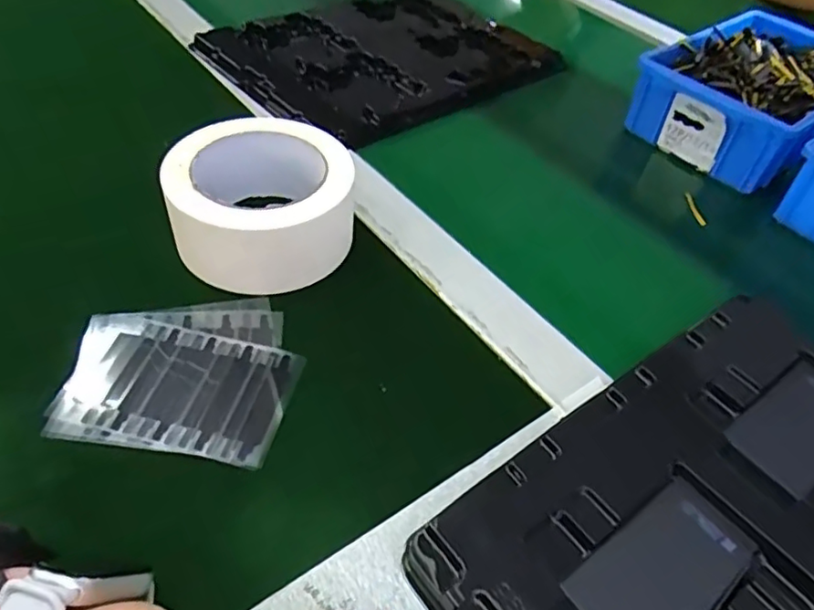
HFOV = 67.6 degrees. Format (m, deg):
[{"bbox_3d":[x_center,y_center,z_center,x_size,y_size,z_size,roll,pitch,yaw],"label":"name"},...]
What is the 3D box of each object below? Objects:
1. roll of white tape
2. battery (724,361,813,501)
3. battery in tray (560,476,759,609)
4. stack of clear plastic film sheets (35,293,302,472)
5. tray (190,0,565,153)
[{"bbox_3d":[-0.091,-0.060,0.384,0.110,0.056,0.121,3,47,-3],"label":"roll of white tape"},{"bbox_3d":[0.208,0.062,0.318,0.087,0.004,0.044,-26,54,-26],"label":"battery"},{"bbox_3d":[0.109,0.112,0.257,0.085,0.005,0.044,-28,55,-27],"label":"battery in tray"},{"bbox_3d":[-0.119,0.032,0.329,0.116,0.004,0.103,8,47,2],"label":"stack of clear plastic film sheets"},{"bbox_3d":[-0.018,-0.249,0.600,0.233,0.026,0.297,37,54,26],"label":"tray"}]

